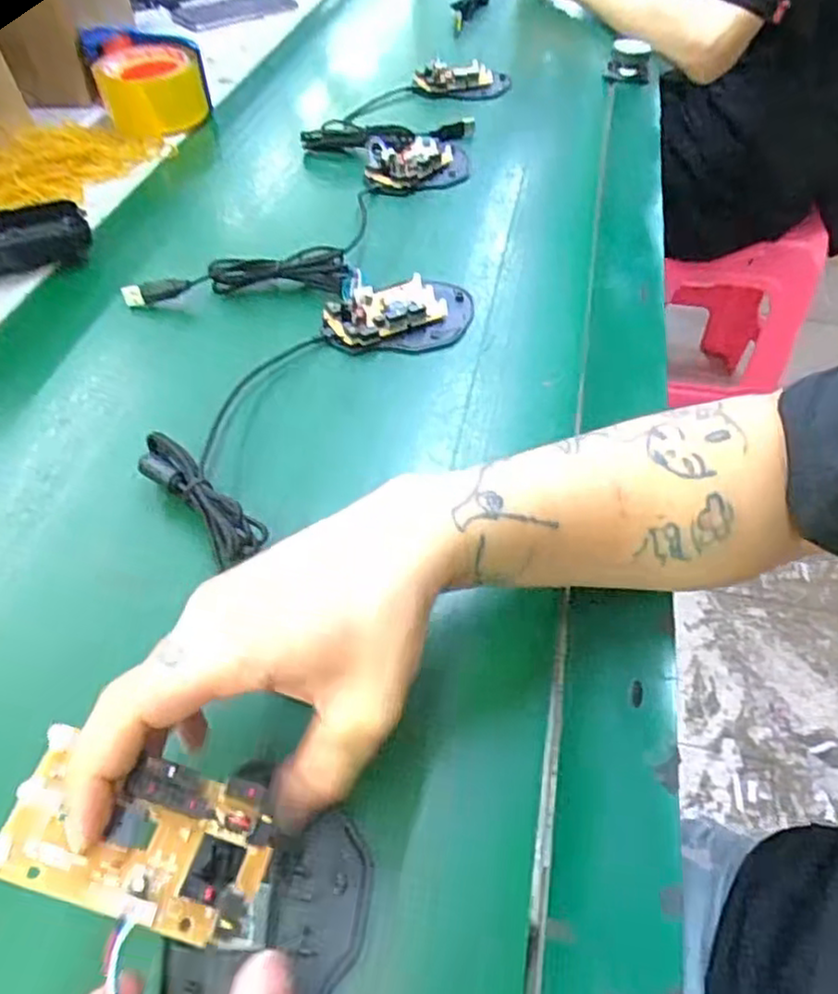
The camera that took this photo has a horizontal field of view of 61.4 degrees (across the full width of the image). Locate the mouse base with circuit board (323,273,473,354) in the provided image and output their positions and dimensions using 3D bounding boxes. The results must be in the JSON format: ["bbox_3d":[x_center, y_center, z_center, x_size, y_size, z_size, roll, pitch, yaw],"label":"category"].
[{"bbox_3d":[-0.014,-0.133,0.498,0.104,0.017,0.073,-5,50,-5],"label":"mouse base with circuit board"}]

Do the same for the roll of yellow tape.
[{"bbox_3d":[-0.284,-0.427,0.750,0.097,0.069,0.097,-15,52,-14],"label":"roll of yellow tape"}]

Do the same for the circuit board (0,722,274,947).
[{"bbox_3d":[-0.087,0.106,0.222,0.077,0.009,0.045,22,60,-8],"label":"circuit board"}]

